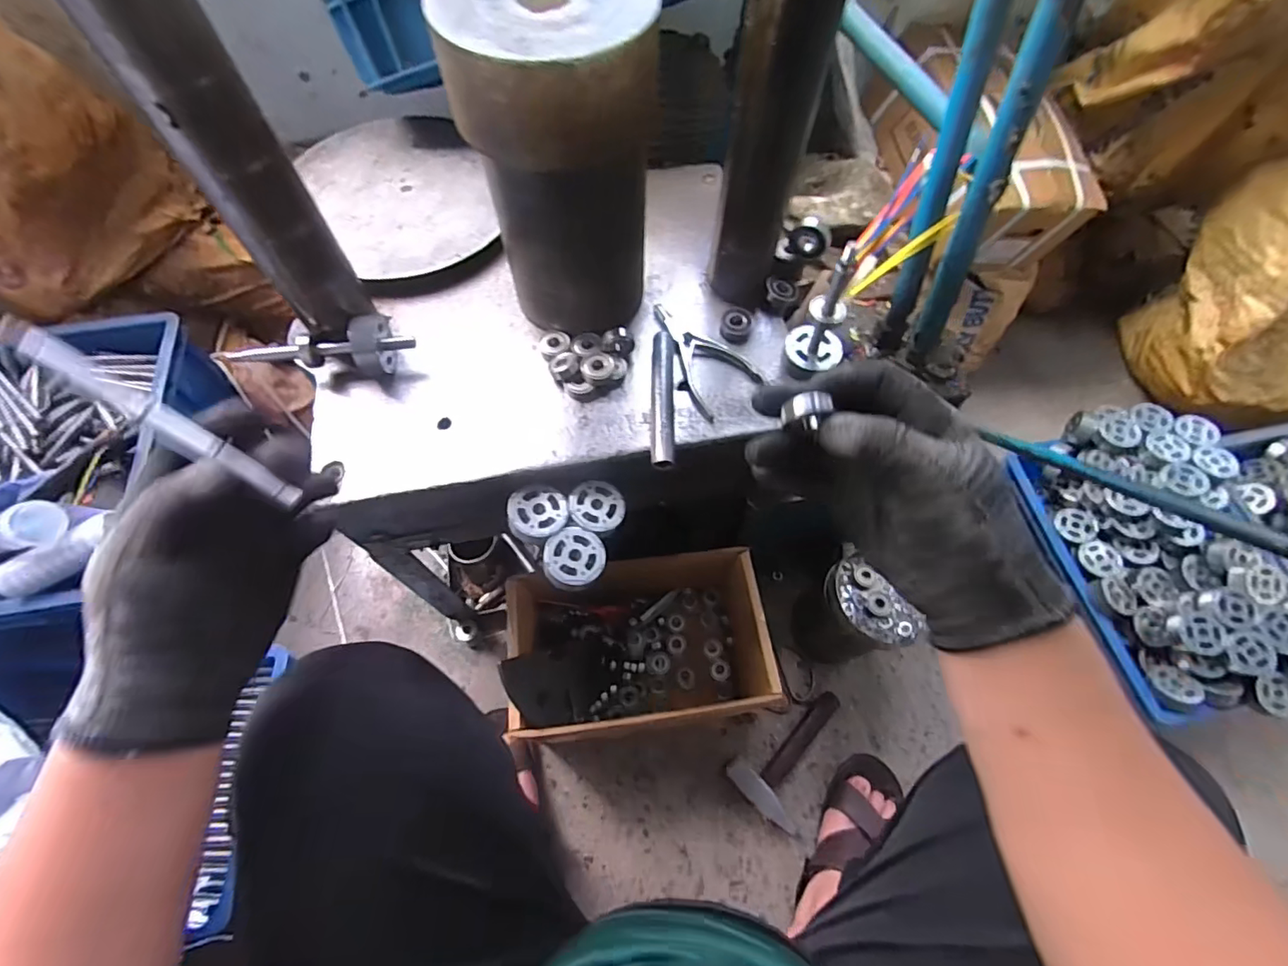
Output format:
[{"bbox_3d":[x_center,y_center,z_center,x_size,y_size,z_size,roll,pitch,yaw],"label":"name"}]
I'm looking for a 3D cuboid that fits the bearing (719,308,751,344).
[{"bbox_3d":[0.092,-0.159,0.556,0.029,0.015,0.036,16,65,7],"label":"bearing"}]

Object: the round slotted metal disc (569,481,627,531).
[{"bbox_3d":[-0.043,0.021,0.510,0.050,0.010,0.049,0,64,-1],"label":"round slotted metal disc"}]

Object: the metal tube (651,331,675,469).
[{"bbox_3d":[0.018,-0.079,0.510,0.022,0.018,0.145,2,64,0],"label":"metal tube"}]

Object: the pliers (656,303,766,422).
[{"bbox_3d":[0.049,-0.126,0.537,0.069,0.016,0.133,-33,69,-16],"label":"pliers"}]

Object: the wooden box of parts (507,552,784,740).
[{"bbox_3d":[-0.007,0.229,0.746,0.307,0.210,0.179,-7,64,-4],"label":"wooden box of parts"}]

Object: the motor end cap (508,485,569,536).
[{"bbox_3d":[-0.094,0.024,0.493,0.050,0.014,0.049,0,64,-1],"label":"motor end cap"}]

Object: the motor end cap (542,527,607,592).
[{"bbox_3d":[-0.060,0.065,0.483,0.052,0.013,0.055,0,64,-1],"label":"motor end cap"}]

